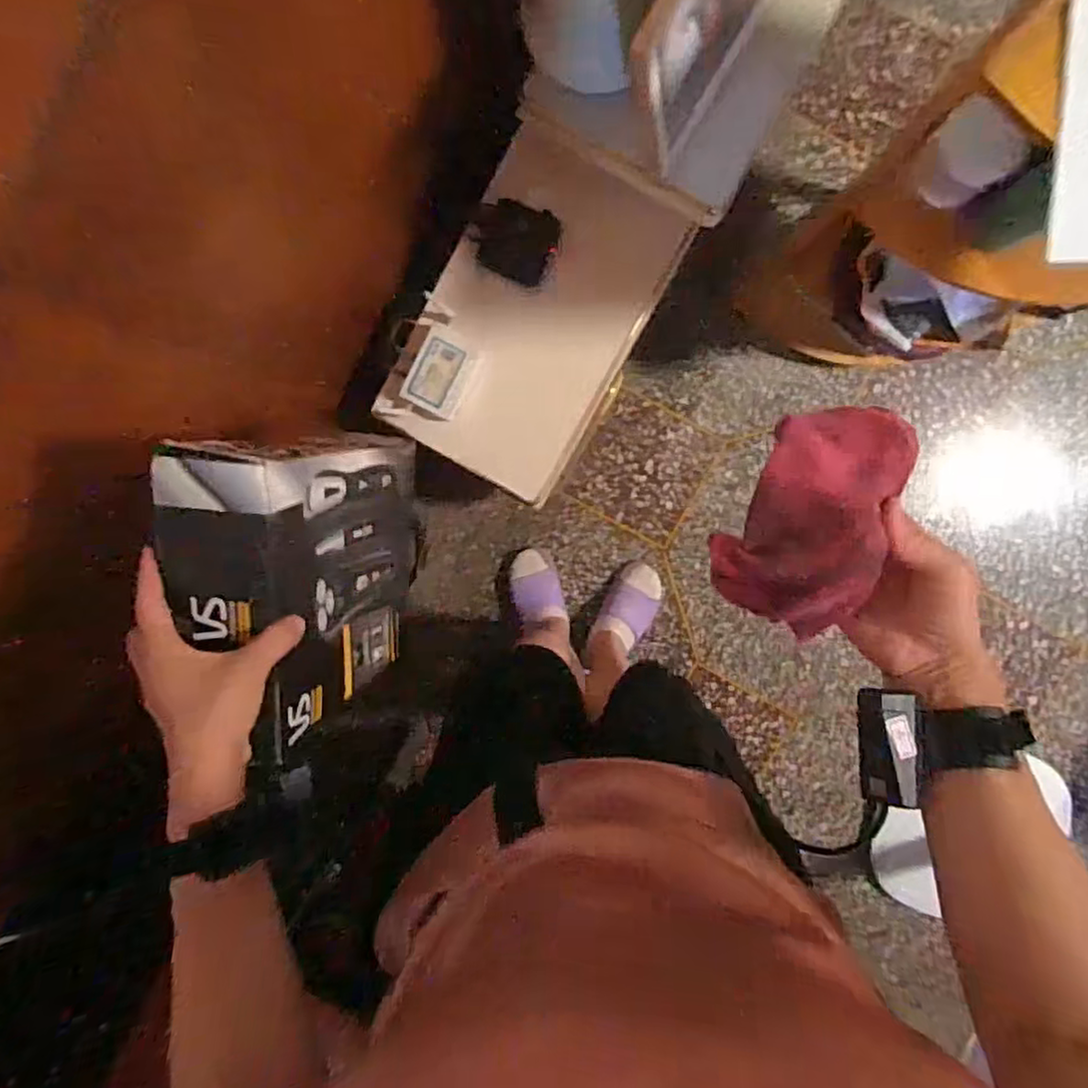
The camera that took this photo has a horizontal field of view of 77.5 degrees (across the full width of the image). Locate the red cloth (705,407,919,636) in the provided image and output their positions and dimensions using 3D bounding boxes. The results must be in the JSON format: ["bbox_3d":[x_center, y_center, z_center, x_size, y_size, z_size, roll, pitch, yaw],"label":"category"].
[{"bbox_3d":[0.170,-0.017,0.422,0.092,0.043,0.140,27,95,-3],"label":"red cloth"}]

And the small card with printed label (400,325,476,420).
[{"bbox_3d":[-0.168,-0.278,1.098,0.086,0.008,0.131,23,90,-31],"label":"small card with printed label"}]

